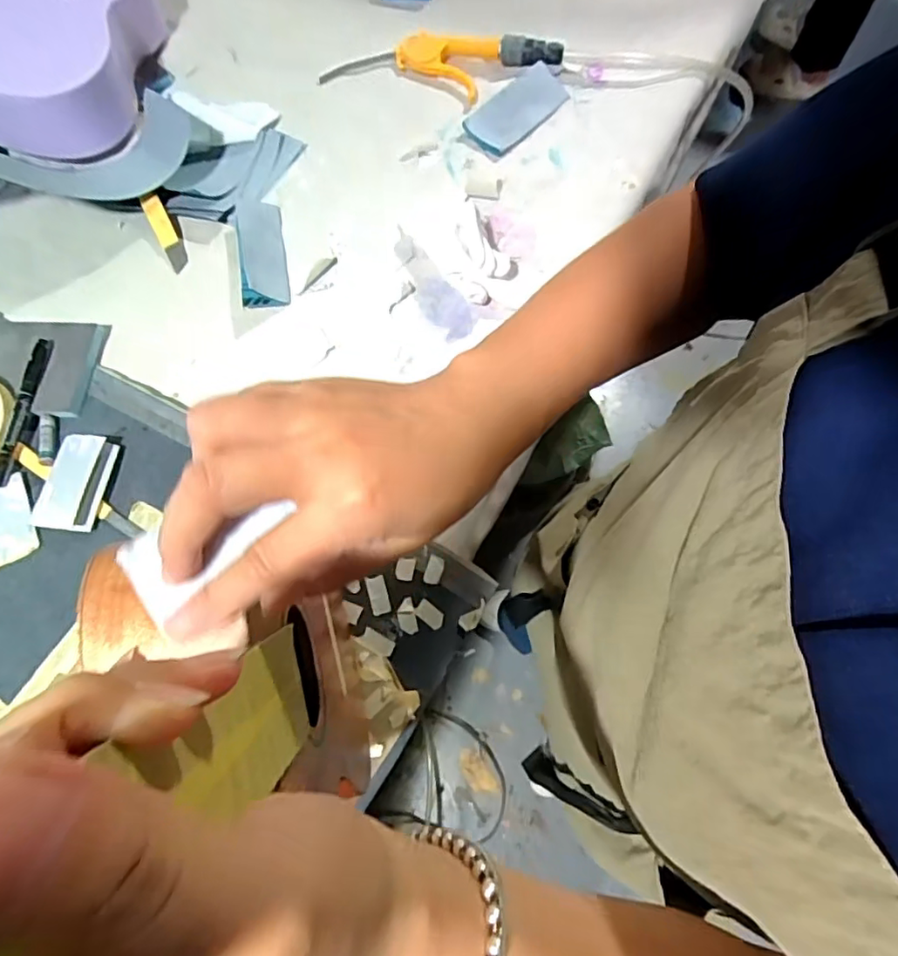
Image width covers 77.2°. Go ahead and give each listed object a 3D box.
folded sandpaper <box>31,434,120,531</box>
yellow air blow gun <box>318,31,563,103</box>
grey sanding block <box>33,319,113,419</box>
[{"bbox_3d":[-0.335,0.003,0.499,0.052,0.020,0.084,8,71,5],"label":"folded sandpaper"},{"bbox_3d":[-0.011,-0.495,0.663,0.278,0.030,0.089,-1,70,1],"label":"yellow air blow gun"},{"bbox_3d":[-0.367,-0.107,0.544,0.046,0.022,0.102,0,71,1],"label":"grey sanding block"}]

